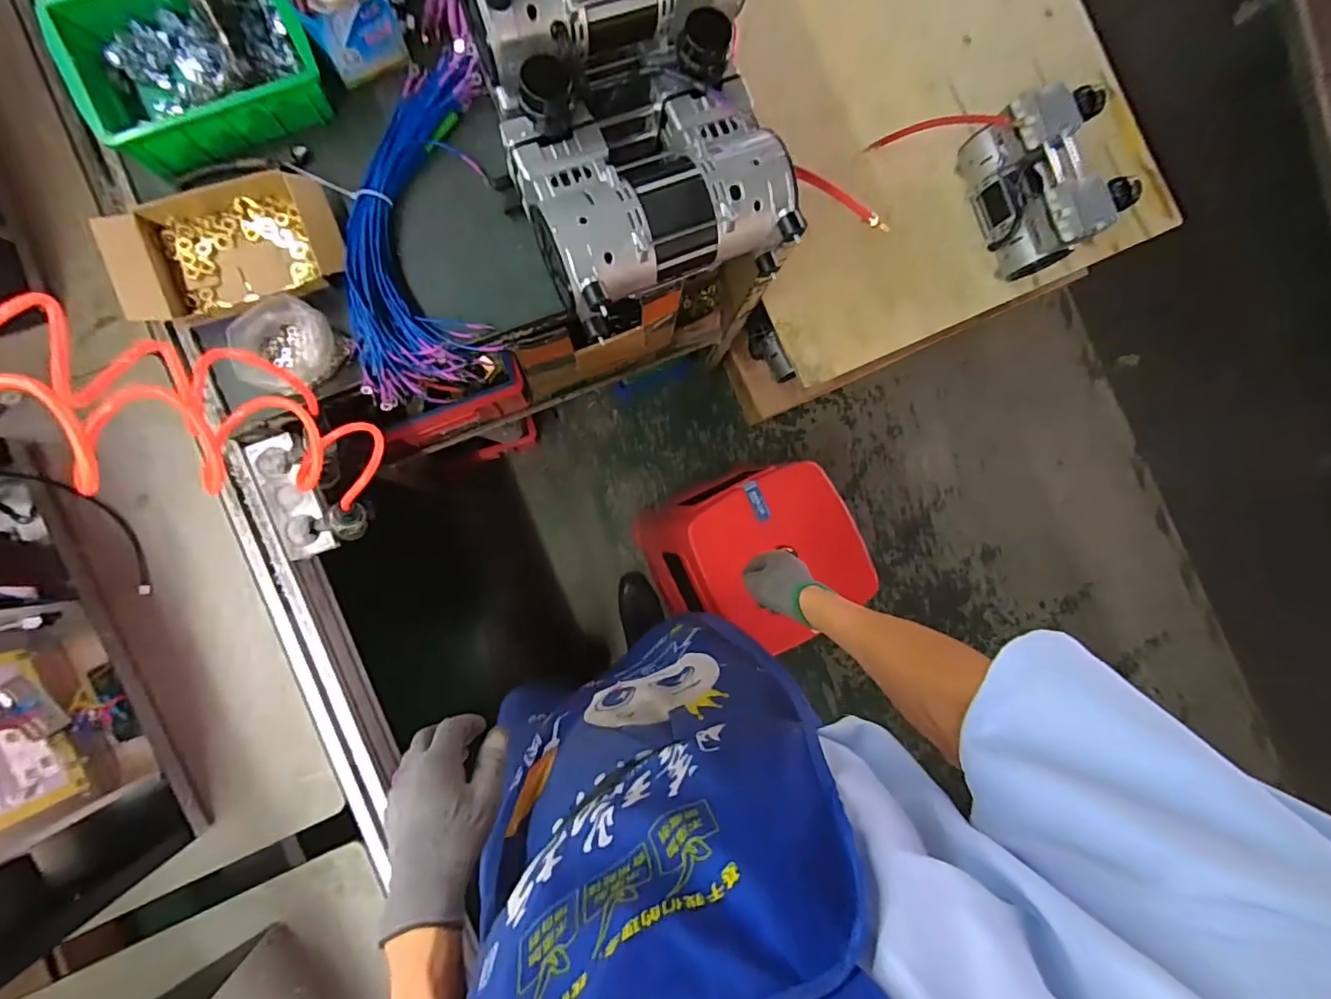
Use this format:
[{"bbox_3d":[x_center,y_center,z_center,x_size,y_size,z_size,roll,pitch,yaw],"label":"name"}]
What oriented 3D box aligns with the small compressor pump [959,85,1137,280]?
[{"bbox_3d":[0.732,-0.614,1.136,0.143,0.225,0.296,-23,90,-7],"label":"small compressor pump"}]

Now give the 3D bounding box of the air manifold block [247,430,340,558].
[{"bbox_3d":[-0.467,-0.004,0.705,0.052,0.017,0.153,-21,90,-7],"label":"air manifold block"}]

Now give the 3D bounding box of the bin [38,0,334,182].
[{"bbox_3d":[-0.561,-0.527,0.688,0.254,0.090,0.200,-28,90,-7],"label":"bin"}]

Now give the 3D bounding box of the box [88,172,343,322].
[{"bbox_3d":[-0.522,-0.308,0.683,0.240,0.059,0.158,-13,89,-7],"label":"box"}]

